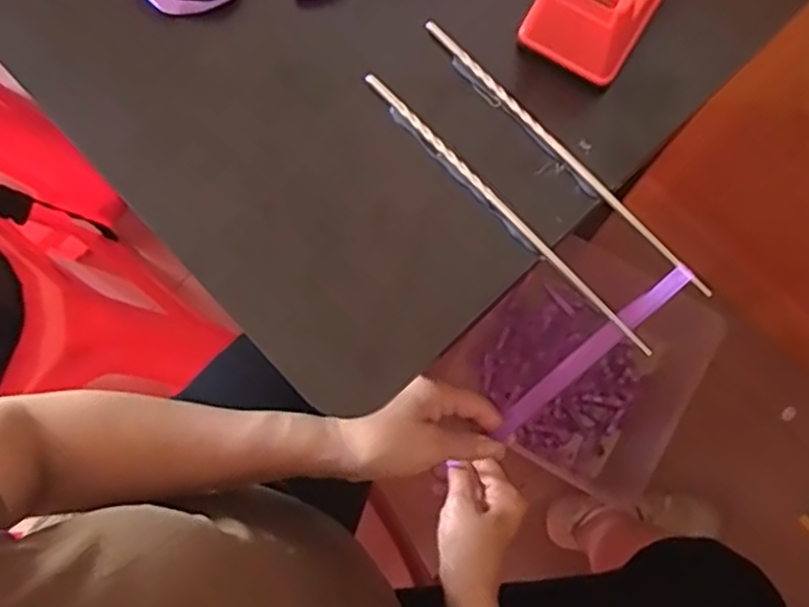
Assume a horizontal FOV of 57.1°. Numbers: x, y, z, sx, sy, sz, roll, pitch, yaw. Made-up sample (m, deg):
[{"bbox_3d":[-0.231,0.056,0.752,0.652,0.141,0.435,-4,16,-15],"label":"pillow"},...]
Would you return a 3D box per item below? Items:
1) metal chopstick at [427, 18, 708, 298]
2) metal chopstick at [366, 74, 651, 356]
[{"bbox_3d":[0.090,-0.087,0.424,0.008,0.010,0.217,-42,83,-7],"label":"metal chopstick"},{"bbox_3d":[0.058,-0.053,0.421,0.008,0.004,0.223,-44,83,-7],"label":"metal chopstick"}]

